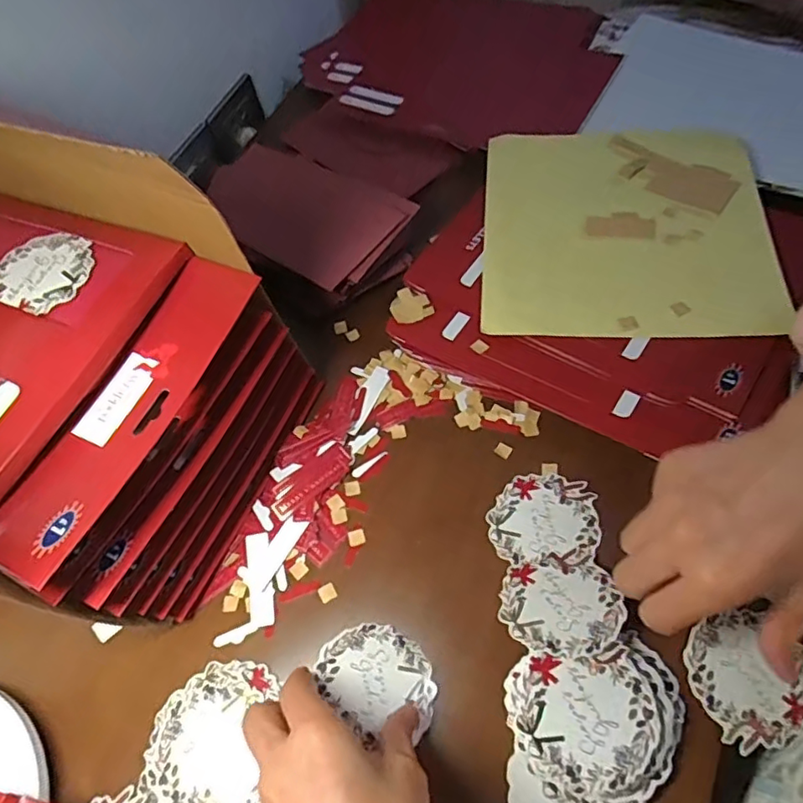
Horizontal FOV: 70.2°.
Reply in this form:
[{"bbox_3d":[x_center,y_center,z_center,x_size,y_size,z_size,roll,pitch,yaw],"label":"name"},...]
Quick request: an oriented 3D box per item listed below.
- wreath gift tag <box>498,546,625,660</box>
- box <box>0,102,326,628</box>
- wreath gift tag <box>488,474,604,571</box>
[{"bbox_3d":[0.092,0.116,0.331,0.065,0.004,0.065,-13,35,-1],"label":"wreath gift tag"},{"bbox_3d":[-0.233,-0.025,0.342,0.249,0.209,0.199,18,64,19],"label":"box"},{"bbox_3d":[0.093,0.076,0.370,0.066,0.008,0.063,12,62,16],"label":"wreath gift tag"}]

